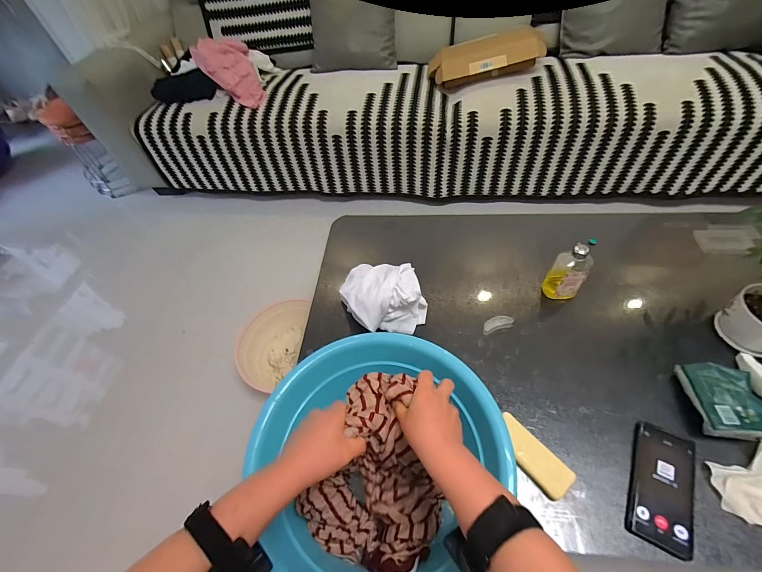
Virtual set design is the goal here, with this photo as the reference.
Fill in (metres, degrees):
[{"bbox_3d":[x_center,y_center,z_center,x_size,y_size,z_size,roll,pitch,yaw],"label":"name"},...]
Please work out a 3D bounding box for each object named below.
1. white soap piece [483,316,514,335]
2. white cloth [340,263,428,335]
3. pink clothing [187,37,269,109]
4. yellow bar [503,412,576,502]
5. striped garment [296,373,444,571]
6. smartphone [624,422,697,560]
[{"bbox_3d":[0.234,0.076,0.671,0.061,0.018,0.027,-13,54,-4],"label":"white soap piece"},{"bbox_3d":[0.008,0.025,0.684,0.160,0.104,0.133,-11,53,-3],"label":"white cloth"},{"bbox_3d":[-0.644,-0.903,1.420,0.220,0.183,0.291,-22,55,-10],"label":"pink clothing"},{"bbox_3d":[0.237,0.267,0.528,0.048,0.023,0.124,-35,58,-19],"label":"yellow bar"},{"bbox_3d":[0.008,0.254,0.453,0.168,0.135,0.218,22,59,20],"label":"striped garment"},{"bbox_3d":[0.418,0.294,0.496,0.080,0.013,0.165,21,58,20],"label":"smartphone"}]

